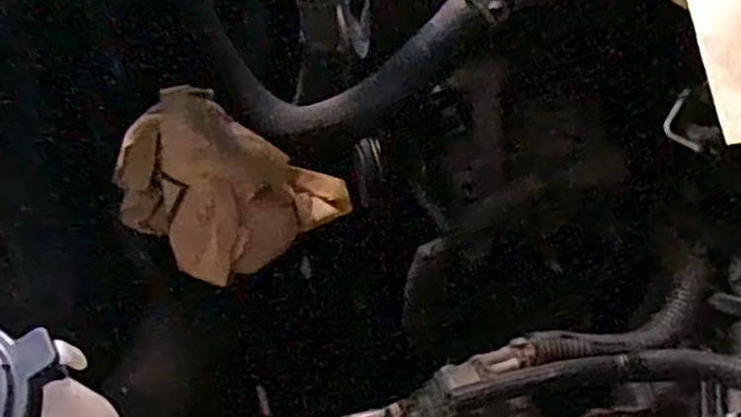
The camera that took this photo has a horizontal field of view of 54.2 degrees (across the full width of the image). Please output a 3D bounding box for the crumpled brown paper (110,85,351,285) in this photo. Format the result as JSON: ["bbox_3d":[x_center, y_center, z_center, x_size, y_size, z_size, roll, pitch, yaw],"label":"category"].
[{"bbox_3d":[-0.066,-0.013,0.329,0.081,0.058,0.074,-43,70,-15],"label":"crumpled brown paper"}]

